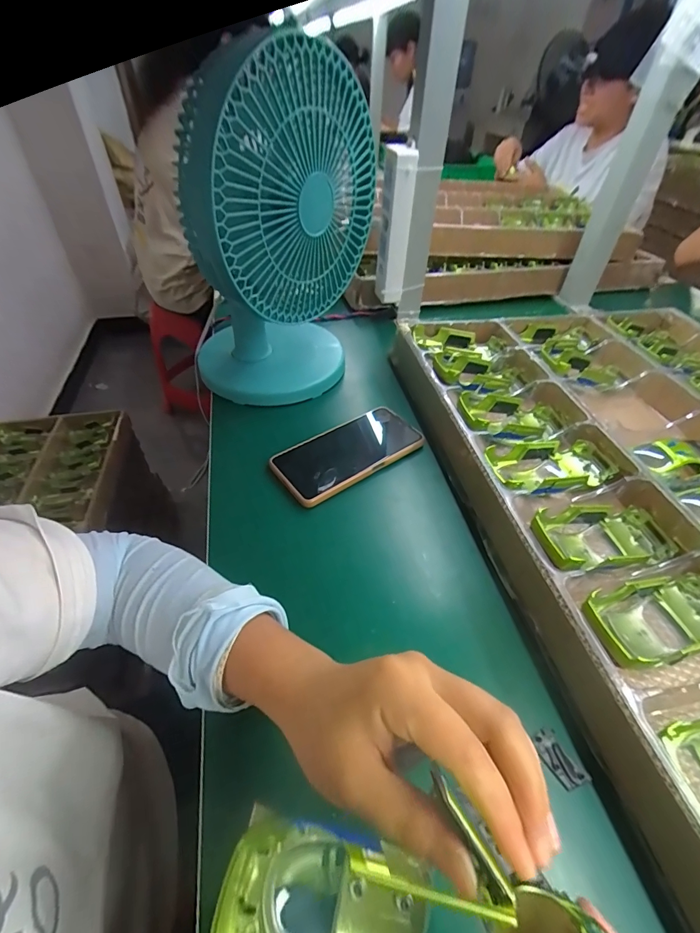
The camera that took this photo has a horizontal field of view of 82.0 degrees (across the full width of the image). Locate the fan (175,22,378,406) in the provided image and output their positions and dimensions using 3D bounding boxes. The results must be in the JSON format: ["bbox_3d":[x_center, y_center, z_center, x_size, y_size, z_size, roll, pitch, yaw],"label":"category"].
[{"bbox_3d":[-0.088,-0.257,0.467,0.162,0.310,0.225,36,54,29],"label":"fan"}]

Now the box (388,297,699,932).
[{"bbox_3d":[0.346,0.019,0.399,0.458,0.052,0.636,-7,46,-9],"label":"box"}]

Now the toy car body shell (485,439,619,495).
[{"bbox_3d":[0.199,0.003,0.411,0.135,0.042,0.062,-11,46,-13],"label":"toy car body shell"}]

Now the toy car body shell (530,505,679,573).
[{"bbox_3d":[0.217,0.066,0.353,0.138,0.035,0.060,0,43,-22],"label":"toy car body shell"}]

